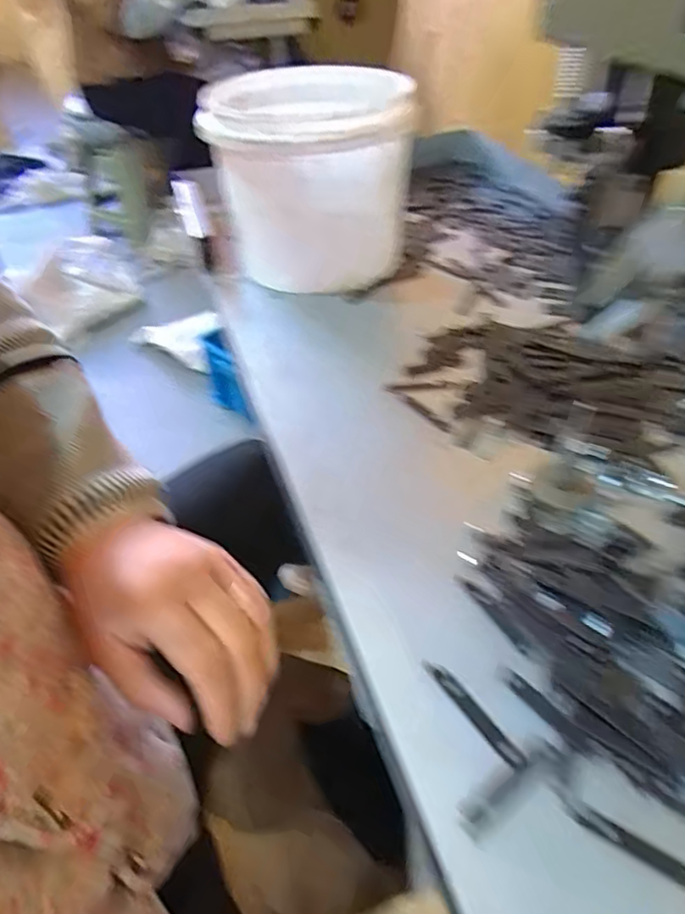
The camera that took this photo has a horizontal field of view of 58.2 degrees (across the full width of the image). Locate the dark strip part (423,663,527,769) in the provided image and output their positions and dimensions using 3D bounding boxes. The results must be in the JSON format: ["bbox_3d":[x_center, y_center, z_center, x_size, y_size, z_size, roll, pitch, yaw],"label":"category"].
[{"bbox_3d":[0.061,0.116,0.283,0.008,0.004,0.059,-27,47,-23],"label":"dark strip part"}]

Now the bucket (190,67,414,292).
[{"bbox_3d":[-0.028,-0.264,0.590,0.171,0.154,0.183,5,42,9],"label":"bucket"}]

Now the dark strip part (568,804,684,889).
[{"bbox_3d":[0.117,0.153,0.239,0.055,0.004,0.009,22,49,25],"label":"dark strip part"}]

